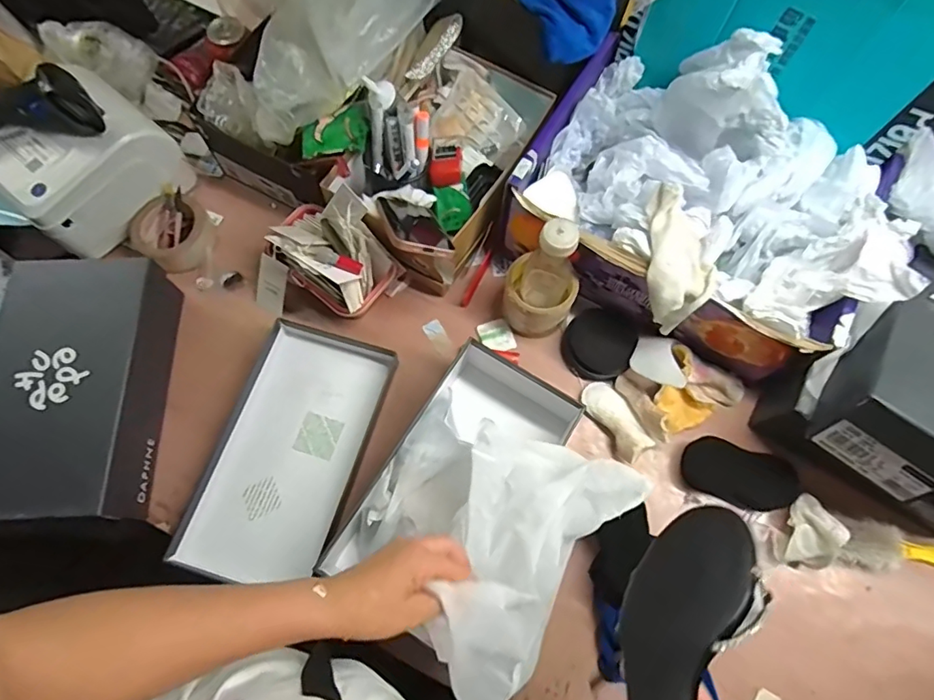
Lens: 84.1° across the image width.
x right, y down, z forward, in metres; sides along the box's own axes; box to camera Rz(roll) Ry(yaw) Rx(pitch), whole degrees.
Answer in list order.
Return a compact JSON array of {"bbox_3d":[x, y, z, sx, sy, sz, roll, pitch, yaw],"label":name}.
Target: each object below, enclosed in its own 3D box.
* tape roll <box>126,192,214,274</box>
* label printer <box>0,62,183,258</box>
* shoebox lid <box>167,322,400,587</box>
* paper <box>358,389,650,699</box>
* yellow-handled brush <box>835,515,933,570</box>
[{"bbox_3d":[-0.400,-0.158,0.708,0.102,0.039,0.097,0,70,-1],"label":"tape roll"},{"bbox_3d":[-0.505,-0.250,0.684,0.146,0.130,0.194,40,74,12],"label":"label printer"},{"bbox_3d":[-0.211,0.121,0.630,0.166,0.034,0.302,17,71,5],"label":"shoebox lid"},{"bbox_3d":[0.016,0.163,0.506,0.224,0.144,0.246,37,73,11],"label":"paper"},{"bbox_3d":[0.532,0.233,0.605,0.196,0.036,0.054,5,70,1],"label":"yellow-handled brush"}]

